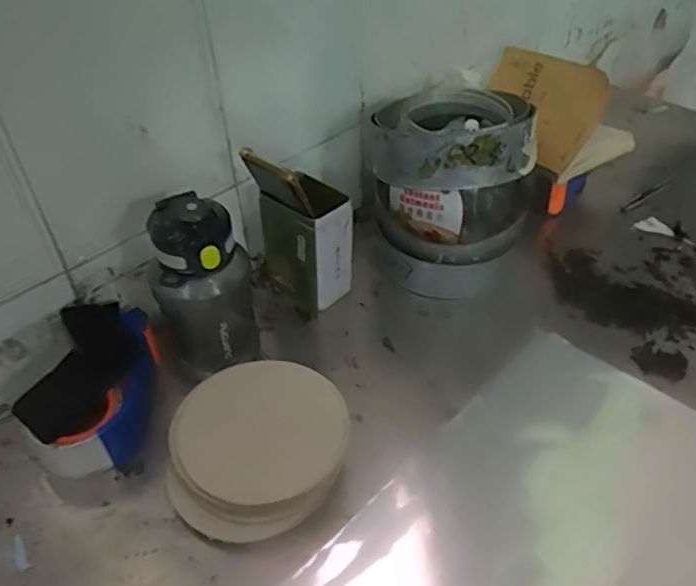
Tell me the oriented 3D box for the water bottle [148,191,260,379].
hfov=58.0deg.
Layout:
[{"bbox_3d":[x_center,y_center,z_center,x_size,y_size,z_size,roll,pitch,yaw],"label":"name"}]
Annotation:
[{"bbox_3d":[-0.136,-0.001,0.591,0.089,0.188,0.070,-9,43,-7],"label":"water bottle"}]

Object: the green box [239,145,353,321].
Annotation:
[{"bbox_3d":[-0.054,-0.077,0.705,0.077,0.180,0.100,-31,50,-28],"label":"green box"}]

